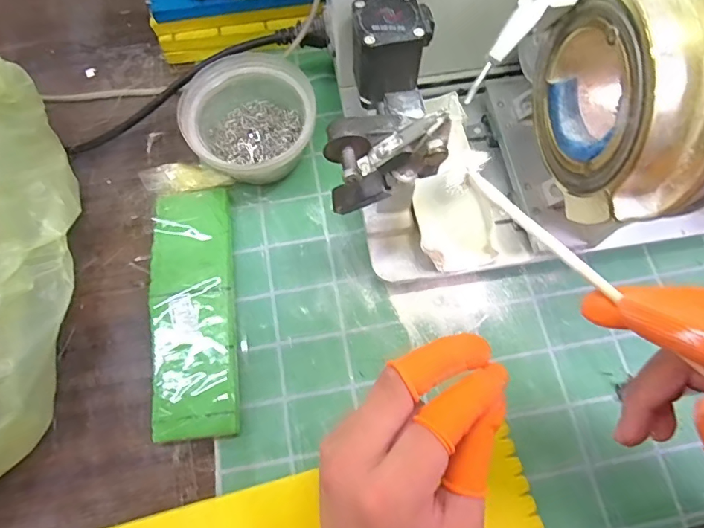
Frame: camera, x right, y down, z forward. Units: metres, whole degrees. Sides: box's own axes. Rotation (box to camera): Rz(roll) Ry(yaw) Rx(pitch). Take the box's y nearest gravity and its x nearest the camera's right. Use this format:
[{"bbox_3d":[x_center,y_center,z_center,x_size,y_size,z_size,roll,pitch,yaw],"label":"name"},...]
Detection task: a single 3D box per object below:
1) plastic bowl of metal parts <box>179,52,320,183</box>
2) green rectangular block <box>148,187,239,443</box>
[{"bbox_3d":[-0.078,-0.112,0.353,0.094,0.053,0.088,0,69,1],"label":"plastic bowl of metal parts"},{"bbox_3d":[-0.113,0.030,0.321,0.056,0.016,0.178,-7,69,-2],"label":"green rectangular block"}]

